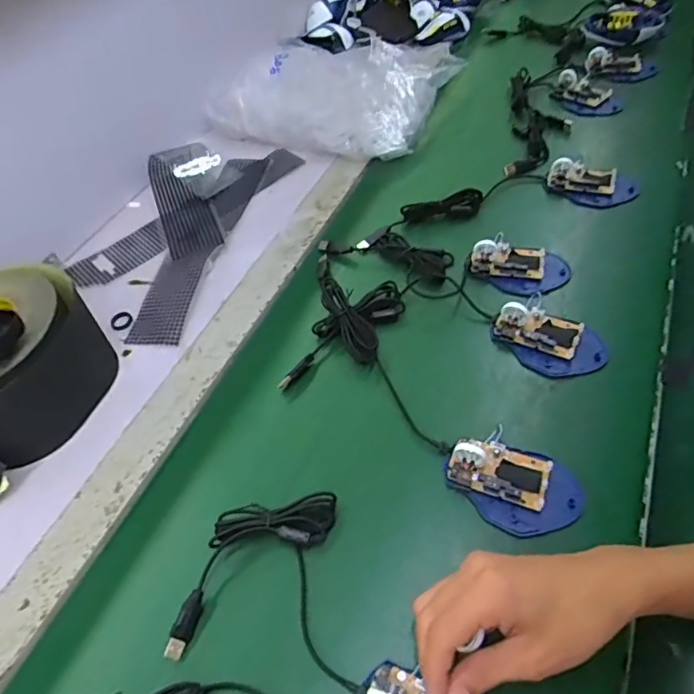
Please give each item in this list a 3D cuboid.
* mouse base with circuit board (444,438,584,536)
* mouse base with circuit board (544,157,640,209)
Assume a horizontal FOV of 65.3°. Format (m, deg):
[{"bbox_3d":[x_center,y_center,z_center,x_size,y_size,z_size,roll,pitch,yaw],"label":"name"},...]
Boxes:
[{"bbox_3d":[0.135,0.110,0.442,0.107,0.030,0.068,21,56,22],"label":"mouse base with circuit board"},{"bbox_3d":[0.309,-0.209,0.686,0.107,0.029,0.067,18,55,20],"label":"mouse base with circuit board"}]

